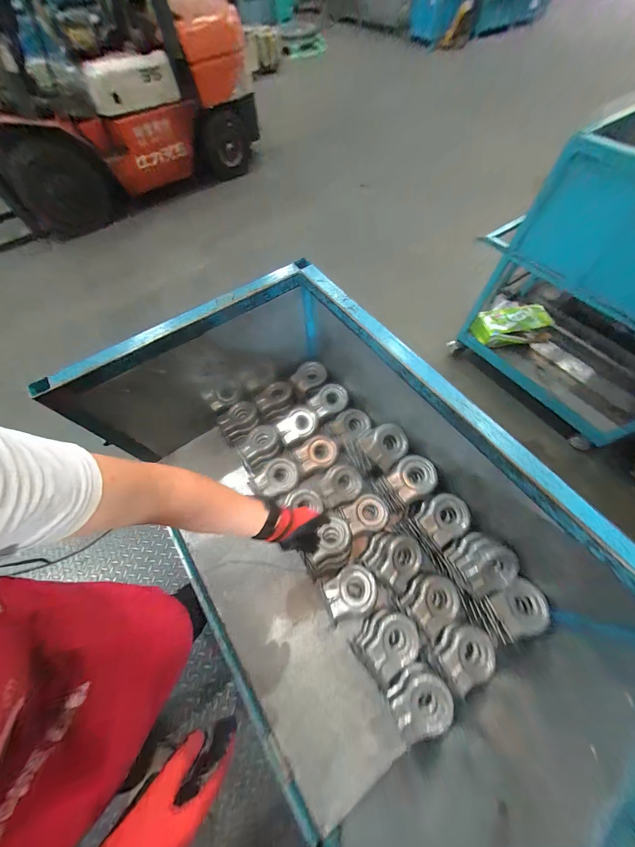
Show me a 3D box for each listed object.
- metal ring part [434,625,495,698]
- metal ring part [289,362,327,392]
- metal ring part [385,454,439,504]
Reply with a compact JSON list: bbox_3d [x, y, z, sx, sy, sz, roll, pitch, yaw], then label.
[{"bbox_3d":[0.318,0.499,0.589,0.113,0.049,0.096,-32,67,-13],"label":"metal ring part"},{"bbox_3d":[-0.027,-0.158,0.903,0.111,0.031,0.084,-32,67,-13],"label":"metal ring part"},{"bbox_3d":[0.236,0.134,0.689,0.110,0.036,0.094,-25,69,5],"label":"metal ring part"}]

